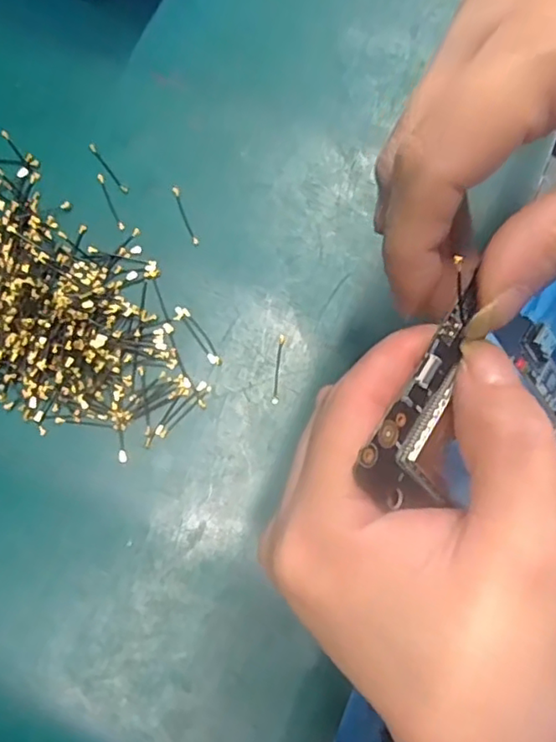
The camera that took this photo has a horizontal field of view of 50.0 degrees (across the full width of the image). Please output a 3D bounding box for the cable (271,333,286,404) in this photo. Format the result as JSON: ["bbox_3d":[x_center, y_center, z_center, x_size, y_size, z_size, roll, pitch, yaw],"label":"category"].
[{"bbox_3d":[0.000,-0.001,0.235,0.004,0.004,0.028,7,79,0],"label":"cable"}]

